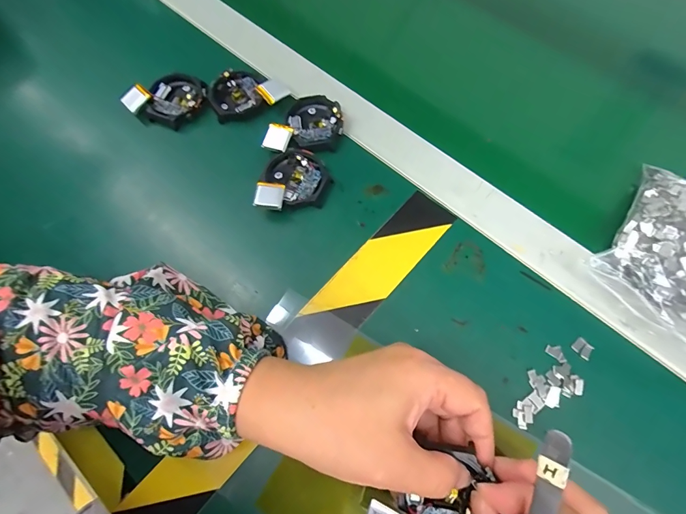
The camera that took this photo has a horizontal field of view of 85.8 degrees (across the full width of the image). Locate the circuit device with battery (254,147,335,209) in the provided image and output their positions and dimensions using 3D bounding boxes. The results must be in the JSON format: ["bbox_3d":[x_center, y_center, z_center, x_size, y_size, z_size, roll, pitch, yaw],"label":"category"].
[{"bbox_3d":[-0.042,-0.063,0.296,0.059,0.013,0.051,-18,69,-5],"label":"circuit device with battery"}]

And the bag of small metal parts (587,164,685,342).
[{"bbox_3d":[0.235,0.000,0.260,0.086,0.030,0.118,40,75,16],"label":"bag of small metal parts"}]

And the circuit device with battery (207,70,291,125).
[{"bbox_3d":[-0.088,-0.149,0.336,0.064,0.016,0.051,-24,69,-7],"label":"circuit device with battery"}]

